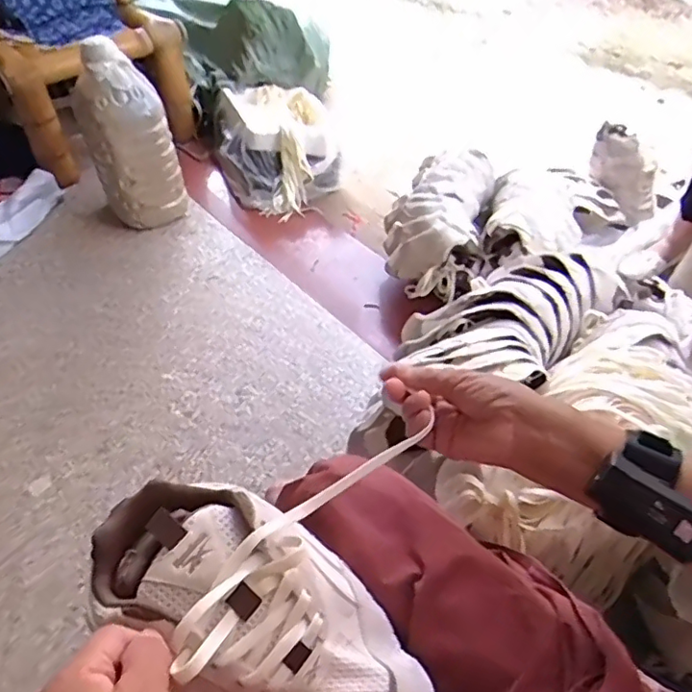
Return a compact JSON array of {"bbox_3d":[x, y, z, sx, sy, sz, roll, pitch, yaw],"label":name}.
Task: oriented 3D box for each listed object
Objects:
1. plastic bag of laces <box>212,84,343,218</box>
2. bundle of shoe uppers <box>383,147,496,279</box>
[{"bbox_3d":[-0.191,-0.567,1.585,0.350,0.180,0.461,-7,48,-8],"label":"plastic bag of laces"},{"bbox_3d":[0.204,-0.300,1.258,0.204,0.157,0.337,15,49,12],"label":"bundle of shoe uppers"}]

